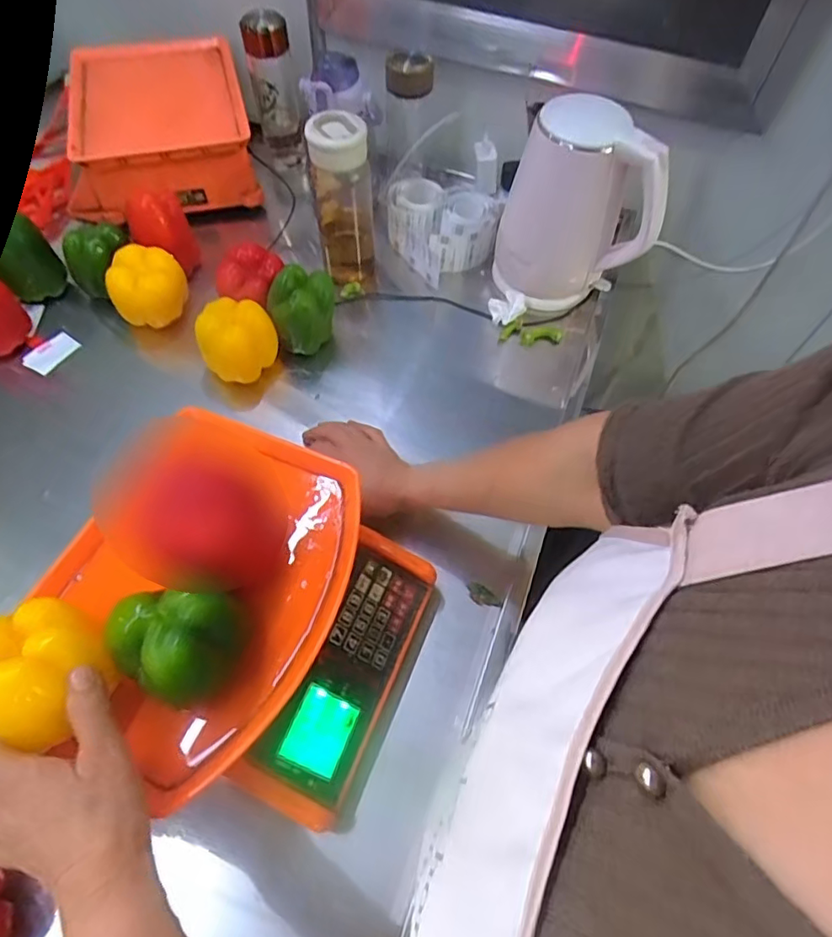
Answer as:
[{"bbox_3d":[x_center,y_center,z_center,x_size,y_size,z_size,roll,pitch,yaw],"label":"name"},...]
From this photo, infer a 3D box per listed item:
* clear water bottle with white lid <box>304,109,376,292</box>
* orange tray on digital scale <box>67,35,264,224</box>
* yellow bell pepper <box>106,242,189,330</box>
[{"bbox_3d":[-0.093,-0.338,0.709,0.074,0.208,0.061,-7,59,-6],"label":"clear water bottle with white lid"},{"bbox_3d":[-0.390,-0.511,0.823,0.270,0.117,0.282,-10,60,-8],"label":"orange tray on digital scale"},{"bbox_3d":[-0.346,-0.235,0.700,0.078,0.076,0.067,7,59,2],"label":"yellow bell pepper"}]

